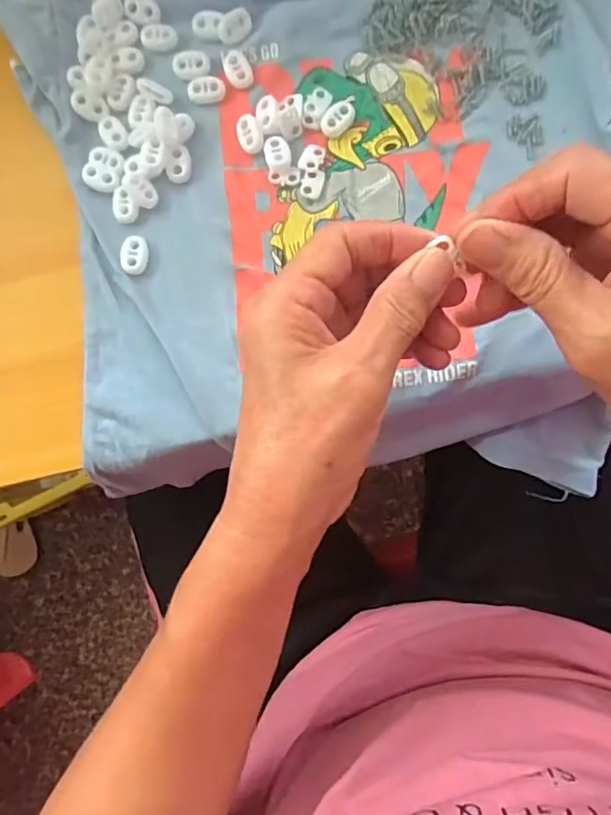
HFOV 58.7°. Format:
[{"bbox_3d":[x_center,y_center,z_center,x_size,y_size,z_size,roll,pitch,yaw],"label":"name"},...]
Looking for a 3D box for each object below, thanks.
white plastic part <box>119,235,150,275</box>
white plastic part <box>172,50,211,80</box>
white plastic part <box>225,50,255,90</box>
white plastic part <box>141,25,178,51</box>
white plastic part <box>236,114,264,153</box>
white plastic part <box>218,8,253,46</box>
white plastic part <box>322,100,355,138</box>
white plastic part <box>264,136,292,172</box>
[{"bbox_3d":[-0.101,-0.090,0.319,0.015,0.005,0.023,1,84,3],"label":"white plastic part"},{"bbox_3d":[-0.069,-0.207,0.327,0.022,0.004,0.017,-9,84,2],"label":"white plastic part"},{"bbox_3d":[-0.040,-0.203,0.325,0.014,0.004,0.024,-22,84,1],"label":"white plastic part"},{"bbox_3d":[-0.090,-0.228,0.334,0.022,0.004,0.016,0,84,3],"label":"white plastic part"},{"bbox_3d":[-0.033,-0.161,0.320,0.014,0.006,0.023,-16,84,1],"label":"white plastic part"},{"bbox_3d":[-0.042,-0.232,0.330,0.022,0.004,0.015,-34,84,-1],"label":"white plastic part"},{"bbox_3d":[0.019,-0.171,0.321,0.024,0.004,0.014,-41,84,-1],"label":"white plastic part"},{"bbox_3d":[-0.016,-0.149,0.319,0.015,0.004,0.021,-12,84,2],"label":"white plastic part"}]

